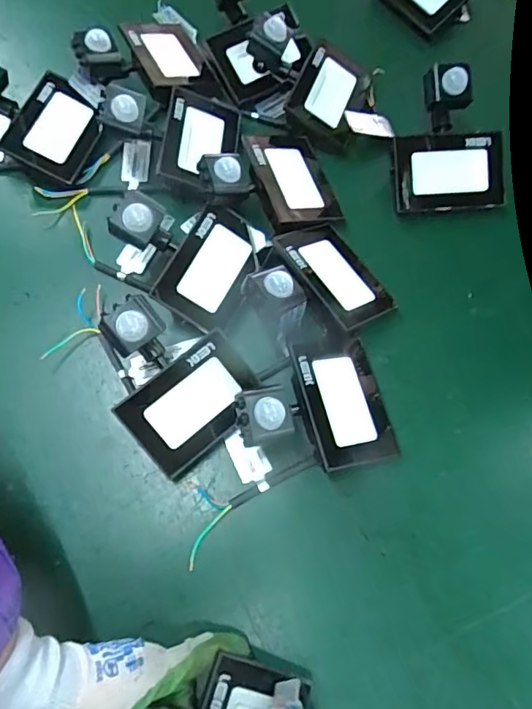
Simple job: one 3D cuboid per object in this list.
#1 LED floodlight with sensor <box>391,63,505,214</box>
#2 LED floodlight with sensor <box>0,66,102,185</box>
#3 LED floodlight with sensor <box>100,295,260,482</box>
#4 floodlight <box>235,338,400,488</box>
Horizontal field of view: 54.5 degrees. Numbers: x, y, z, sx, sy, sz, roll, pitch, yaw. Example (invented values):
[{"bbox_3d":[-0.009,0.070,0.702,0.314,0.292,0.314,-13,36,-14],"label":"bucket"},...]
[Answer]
[{"bbox_3d":[0.179,-0.208,0.508,0.104,0.033,0.130,-3,102,-2],"label":"LED floodlight with sensor"},{"bbox_3d":[-0.246,-0.232,0.512,0.150,0.085,0.102,12,71,4],"label":"LED floodlight with sensor"},{"bbox_3d":[-0.075,0.018,0.421,0.106,0.075,0.119,-35,74,-12],"label":"LED floodlight with sensor"},{"bbox_3d":[0.039,0.040,0.417,0.127,0.079,0.113,-13,71,-5],"label":"floodlight"}]

